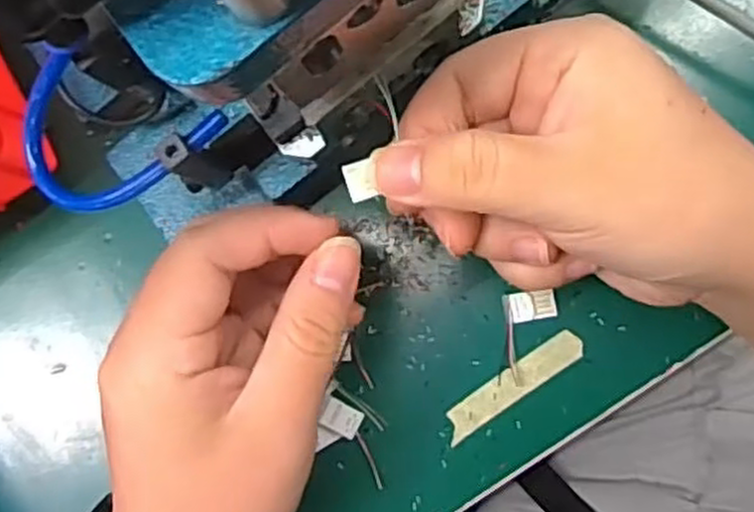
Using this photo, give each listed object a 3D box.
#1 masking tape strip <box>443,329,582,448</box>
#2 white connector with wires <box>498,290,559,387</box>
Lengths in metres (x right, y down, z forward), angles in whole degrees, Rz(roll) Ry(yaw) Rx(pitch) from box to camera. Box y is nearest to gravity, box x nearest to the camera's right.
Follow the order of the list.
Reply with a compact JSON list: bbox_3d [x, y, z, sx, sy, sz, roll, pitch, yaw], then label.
[{"bbox_3d":[0.054,0.052,0.305,0.062,0.004,0.013,-36,85,4],"label":"masking tape strip"},{"bbox_3d":[0.060,0.033,0.303,0.020,0.004,0.037,4,89,6],"label":"white connector with wires"}]

